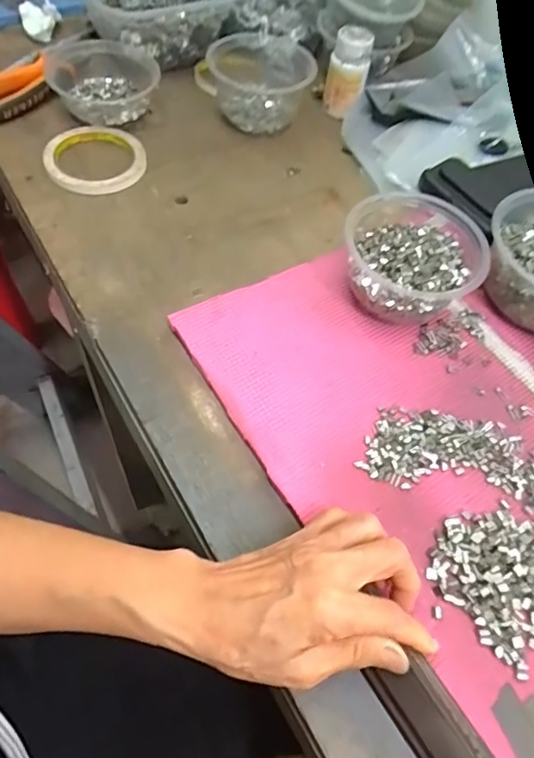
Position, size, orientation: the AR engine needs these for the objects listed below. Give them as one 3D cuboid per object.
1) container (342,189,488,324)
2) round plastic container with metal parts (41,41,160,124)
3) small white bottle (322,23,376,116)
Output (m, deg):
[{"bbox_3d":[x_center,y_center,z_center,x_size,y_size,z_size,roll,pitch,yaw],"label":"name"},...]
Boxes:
[{"bbox_3d":[0.124,-0.102,0.448,0.110,0.060,0.112,3,58,-5],"label":"container"},{"bbox_3d":[-0.177,-0.317,0.569,0.118,0.041,0.111,3,58,-5],"label":"round plastic container with metal parts"},{"bbox_3d":[0.090,-0.349,0.594,0.048,0.074,0.042,-31,66,-23],"label":"small white bottle"}]

